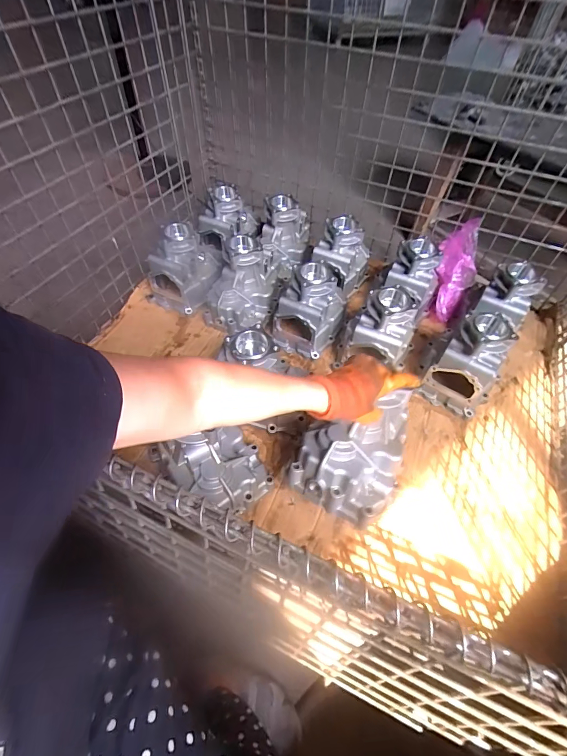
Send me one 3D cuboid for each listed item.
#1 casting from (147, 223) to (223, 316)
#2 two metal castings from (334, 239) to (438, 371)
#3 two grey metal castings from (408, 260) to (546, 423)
[{"bbox_3d":[-0.267,-0.325,1.012,0.170,0.198,0.224,17,54,9],"label":"casting"},{"bbox_3d":[0.285,-0.197,0.926,0.162,0.174,0.361,25,56,15],"label":"two metal castings"},{"bbox_3d":[0.506,-0.122,0.891,0.175,0.198,0.414,34,59,20],"label":"two grey metal castings"}]

